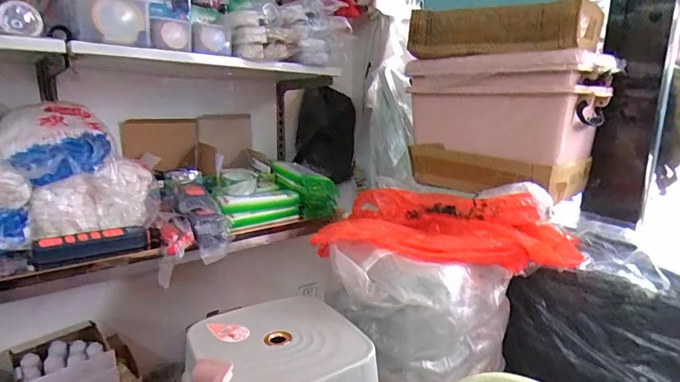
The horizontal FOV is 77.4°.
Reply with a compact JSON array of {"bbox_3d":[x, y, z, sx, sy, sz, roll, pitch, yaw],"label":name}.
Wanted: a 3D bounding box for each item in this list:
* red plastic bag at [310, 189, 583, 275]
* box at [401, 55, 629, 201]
[{"bbox_3d":[0.213,0.078,0.857,0.483,0.110,0.222,6,14,19],"label":"red plastic bag"},{"bbox_3d":[0.379,-0.170,1.076,0.253,0.312,0.429,-8,16,-35],"label":"box"}]

